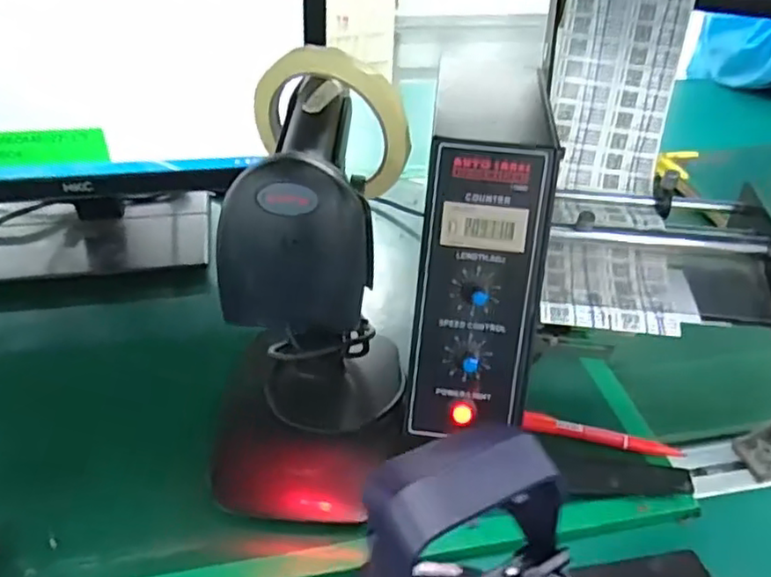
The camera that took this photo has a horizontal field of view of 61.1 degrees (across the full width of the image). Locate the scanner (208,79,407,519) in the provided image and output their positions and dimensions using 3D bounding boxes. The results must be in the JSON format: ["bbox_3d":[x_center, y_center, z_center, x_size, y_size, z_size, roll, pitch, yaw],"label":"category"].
[{"bbox_3d":[-0.046,0.018,0.390,0.115,0.239,0.134,0,38,-4],"label":"scanner"}]

